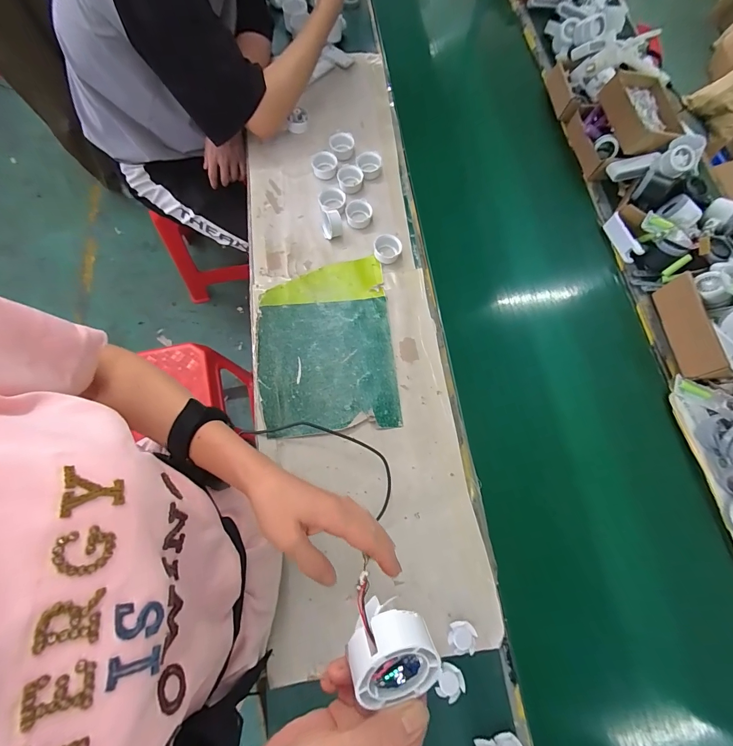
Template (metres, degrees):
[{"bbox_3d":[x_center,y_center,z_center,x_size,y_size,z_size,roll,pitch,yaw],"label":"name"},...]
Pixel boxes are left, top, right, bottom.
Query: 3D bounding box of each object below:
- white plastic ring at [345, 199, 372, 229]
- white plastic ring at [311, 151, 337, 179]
[{"bbox_3d":[-0.016,-0.328,0.732,0.051,0.029,0.048,1,71,-2],"label":"white plastic ring"},{"bbox_3d":[-0.090,-0.446,0.770,0.052,0.028,0.059,0,71,-2],"label":"white plastic ring"}]

